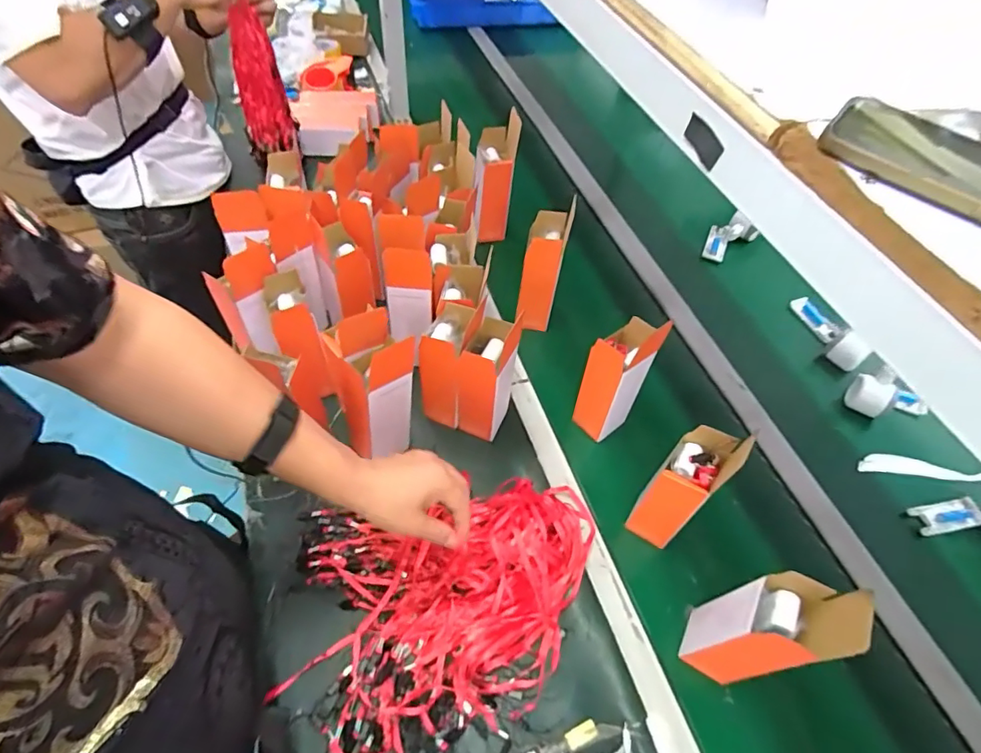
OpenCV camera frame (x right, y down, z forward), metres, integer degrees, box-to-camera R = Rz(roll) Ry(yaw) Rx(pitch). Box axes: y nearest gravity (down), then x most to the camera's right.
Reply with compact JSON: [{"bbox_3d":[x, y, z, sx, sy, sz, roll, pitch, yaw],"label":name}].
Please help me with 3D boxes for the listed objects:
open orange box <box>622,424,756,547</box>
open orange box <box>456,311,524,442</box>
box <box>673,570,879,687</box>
[{"bbox_3d":[0.241,0.137,0.653,0.064,0.200,0.092,40,61,22],"label":"open orange box"},{"bbox_3d":[-0.008,0.013,0.729,0.058,0.207,0.071,27,56,15],"label":"open orange box"},{"bbox_3d":[0.279,0.263,0.546,0.084,0.224,0.086,27,57,15],"label":"box"}]

